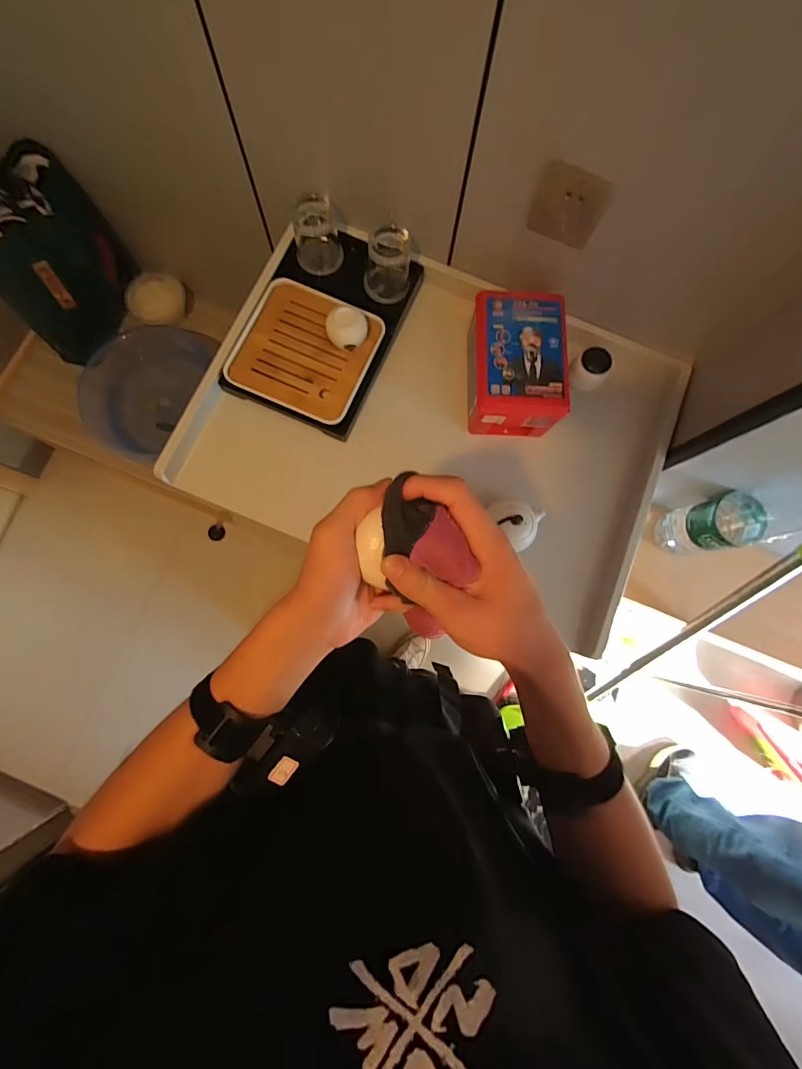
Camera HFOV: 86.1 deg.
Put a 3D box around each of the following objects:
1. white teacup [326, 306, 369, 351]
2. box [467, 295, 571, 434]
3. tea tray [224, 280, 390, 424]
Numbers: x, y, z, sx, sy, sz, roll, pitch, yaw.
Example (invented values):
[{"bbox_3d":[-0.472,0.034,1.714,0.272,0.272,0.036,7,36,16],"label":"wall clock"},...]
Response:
[{"bbox_3d":[-0.083,-0.319,0.664,0.061,0.041,0.050,-10,83,-5],"label":"white teacup"},{"bbox_3d":[0.175,-0.262,0.674,0.127,0.106,0.190,0,82,-3],"label":"box"},{"bbox_3d":[-0.151,-0.289,0.673,0.201,0.017,0.189,23,81,0],"label":"tea tray"}]

